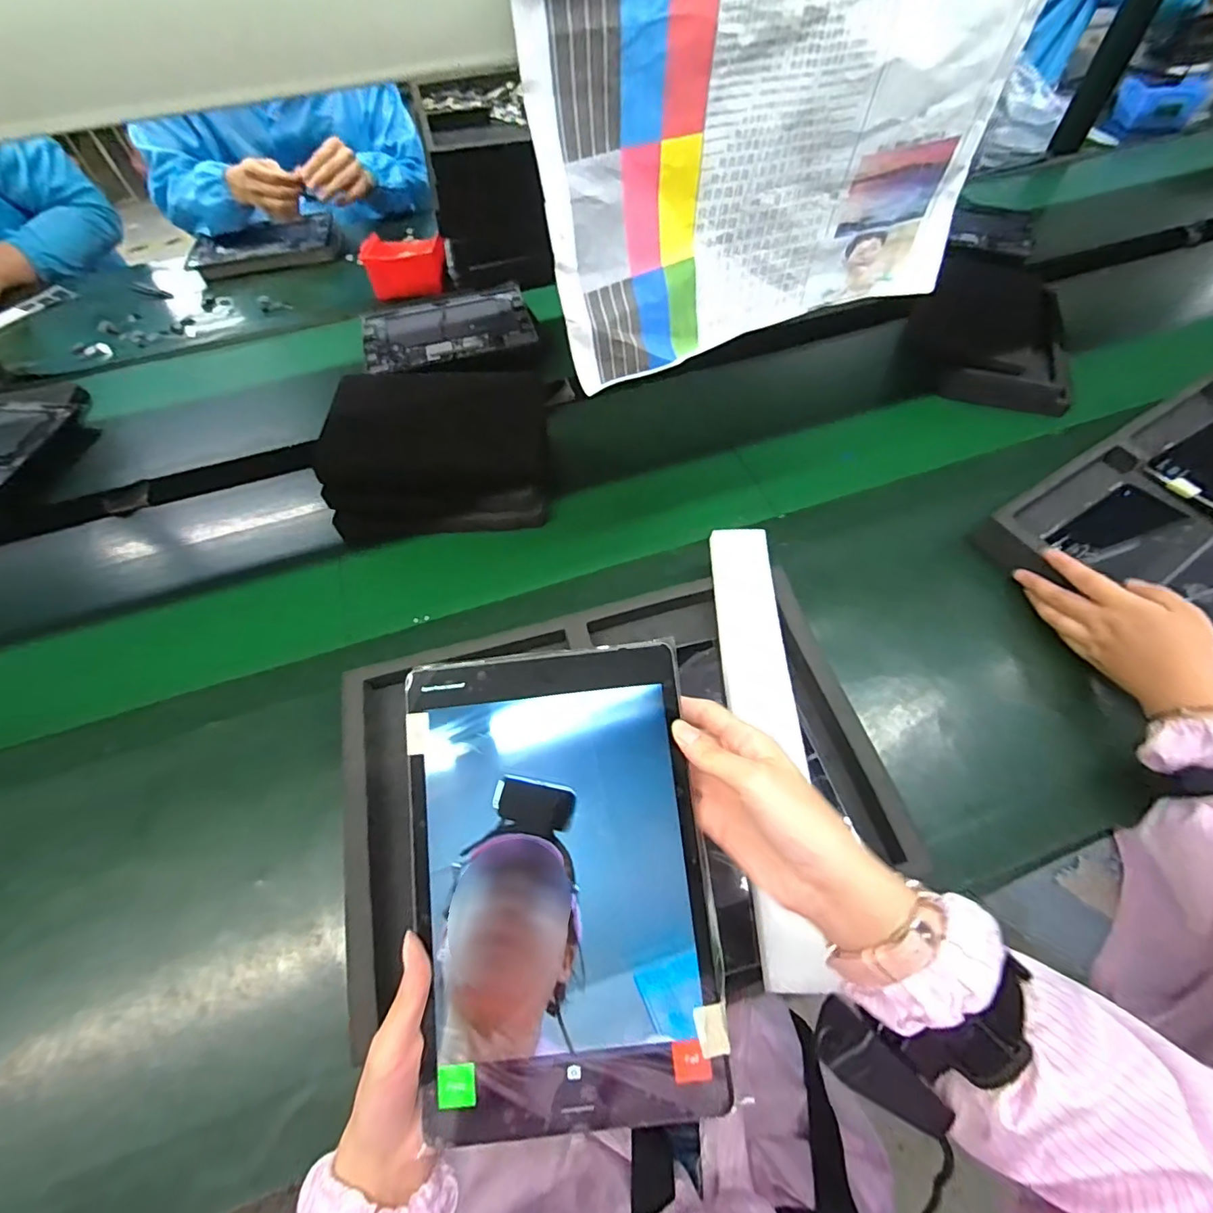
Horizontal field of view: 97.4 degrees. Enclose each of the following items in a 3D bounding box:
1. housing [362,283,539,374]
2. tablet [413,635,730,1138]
[{"bbox_3d":[-0.257,-0.453,0.865,0.263,0.011,0.172,-16,59,-8],"label":"housing"},{"bbox_3d":[-0.026,0.149,0.304,0.160,0.008,0.244,-7,75,0],"label":"tablet"}]

